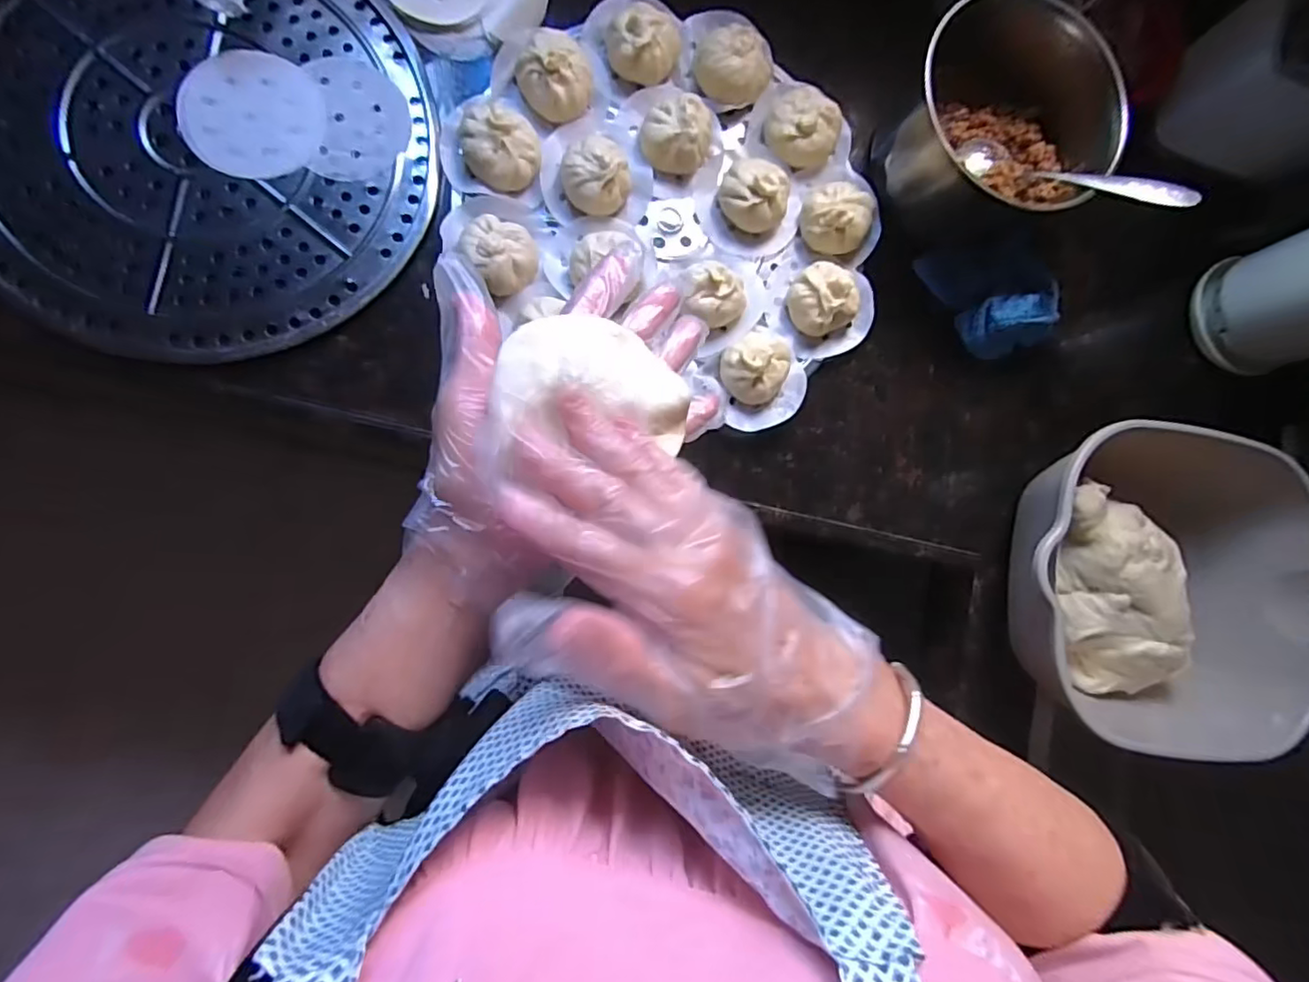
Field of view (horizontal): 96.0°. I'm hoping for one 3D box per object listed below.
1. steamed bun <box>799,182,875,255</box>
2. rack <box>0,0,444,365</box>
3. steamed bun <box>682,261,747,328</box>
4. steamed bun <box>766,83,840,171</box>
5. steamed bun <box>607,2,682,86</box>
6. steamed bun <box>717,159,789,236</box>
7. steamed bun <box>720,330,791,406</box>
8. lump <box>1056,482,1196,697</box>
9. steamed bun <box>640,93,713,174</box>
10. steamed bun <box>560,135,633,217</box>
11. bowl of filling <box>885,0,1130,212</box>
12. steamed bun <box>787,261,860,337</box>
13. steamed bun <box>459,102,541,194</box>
[{"bbox_3d":[0.159,-0.238,0.512,0.058,0.035,0.056,1,86,-9],"label":"steamed bun"},{"bbox_3d":[-0.352,-0.269,0.455,0.348,0.021,0.333,8,85,-9],"label":"rack"},{"bbox_3d":[0.050,-0.163,0.490,0.057,0.038,0.052,1,86,-9],"label":"steamed bun"},{"bbox_3d":[0.132,-0.321,0.518,0.062,0.031,0.059,1,86,-9],"label":"steamed bun"},{"bbox_3d":[-0.006,-0.379,0.495,0.054,0.034,0.060,42,81,-4],"label":"steamed bun"},{"bbox_3d":[0.086,-0.252,0.502,0.049,0.035,0.058,-38,93,-9],"label":"steamed bun"},{"bbox_3d":[0.085,-0.103,0.491,0.058,0.039,0.054,1,86,-9],"label":"steamed bun"},{"bbox_3d":[0.394,0.084,0.514,0.099,0.068,0.177,-8,88,-10],"label":"lump"},{"bbox_3d":[0.020,-0.299,0.496,0.057,0.033,0.055,19,84,-7],"label":"steamed bun"},{"bbox_3d":[-0.047,-0.256,0.479,0.055,0.038,0.053,1,86,-9],"label":"steamed bun"},{"bbox_3d":[0.297,-0.319,0.505,0.174,0.085,0.162,1,86,-9],"label":"bowl of filling"},{"bbox_3d":[0.143,-0.163,0.503,0.046,0.037,0.055,-33,92,-10],"label":"steamed bun"},{"bbox_3d":[-0.121,-0.270,0.466,0.058,0.028,0.055,1,86,-9],"label":"steamed bun"}]

